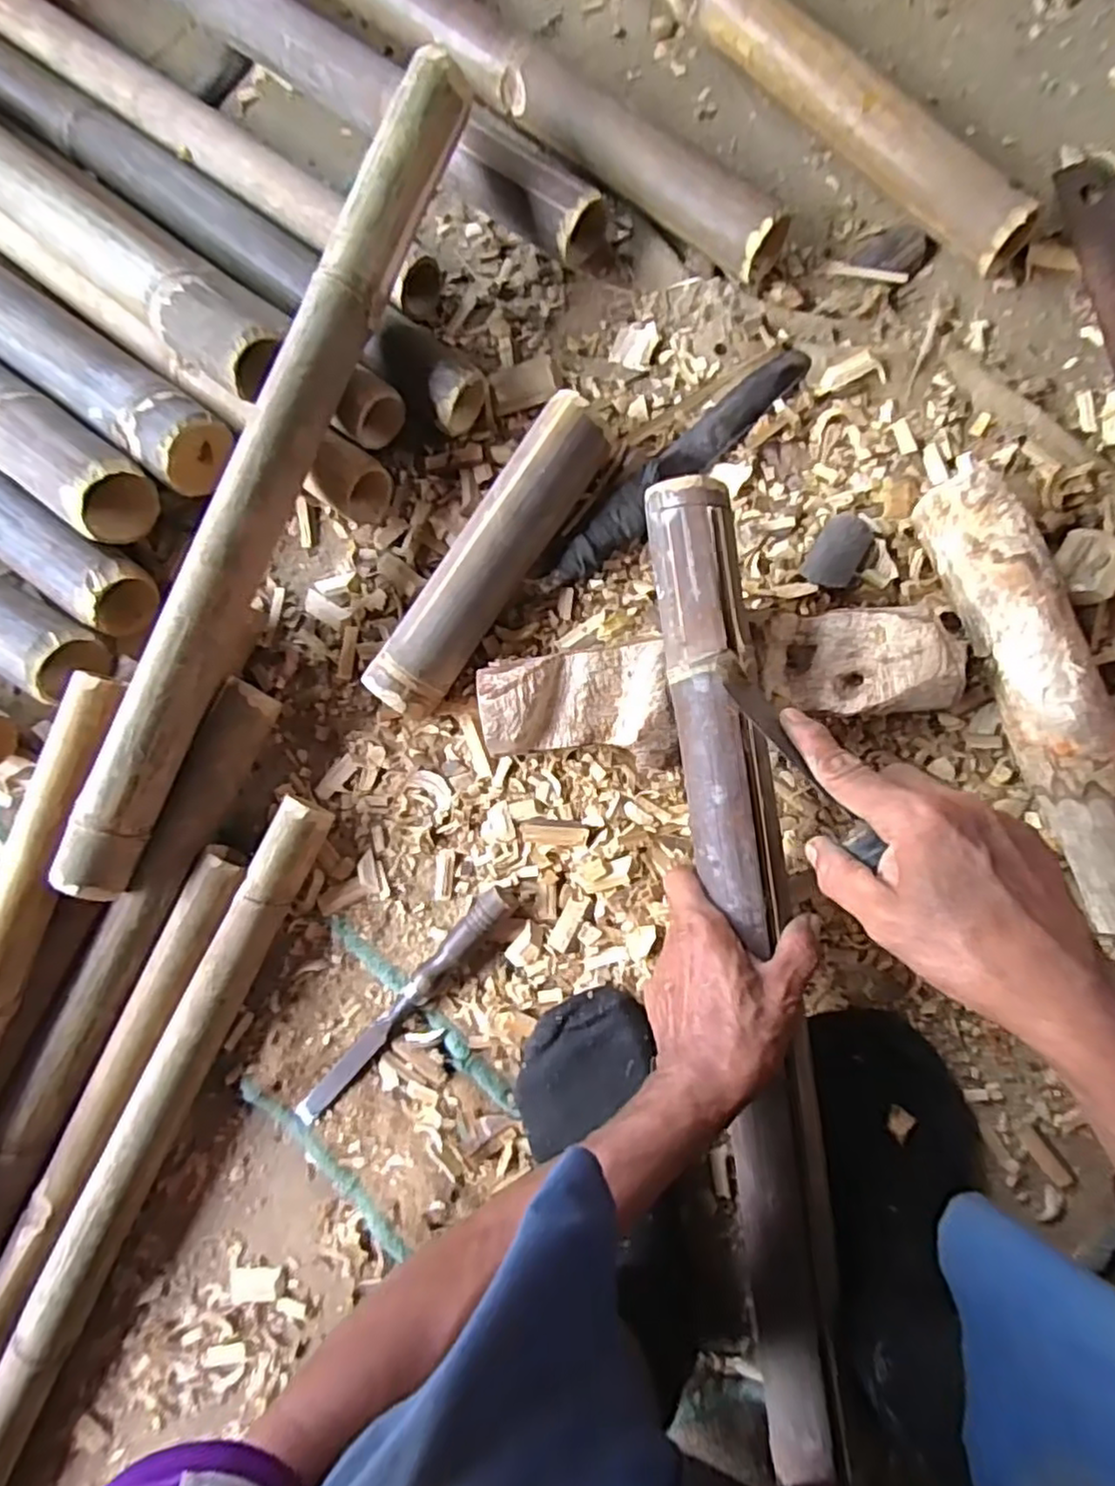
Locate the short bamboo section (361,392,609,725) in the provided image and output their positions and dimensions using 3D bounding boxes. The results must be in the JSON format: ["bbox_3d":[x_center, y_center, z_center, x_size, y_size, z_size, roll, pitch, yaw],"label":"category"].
[{"bbox_3d":[-0.052,-0.141,0.543,0.057,0.063,0.270,35,90,10],"label":"short bamboo section"}]

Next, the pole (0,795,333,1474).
[{"bbox_3d":[-0.338,0.338,0.546,0.055,0.050,0.641,25,88,10],"label":"pole"}]

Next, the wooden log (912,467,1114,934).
[{"bbox_3d":[0.332,-0.032,0.478,0.056,0.062,0.319,-19,82,6],"label":"wooden log"}]

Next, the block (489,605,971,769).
[{"bbox_3d":[0.110,-0.038,0.509,0.330,0.059,0.084,-9,83,7],"label":"block"}]

